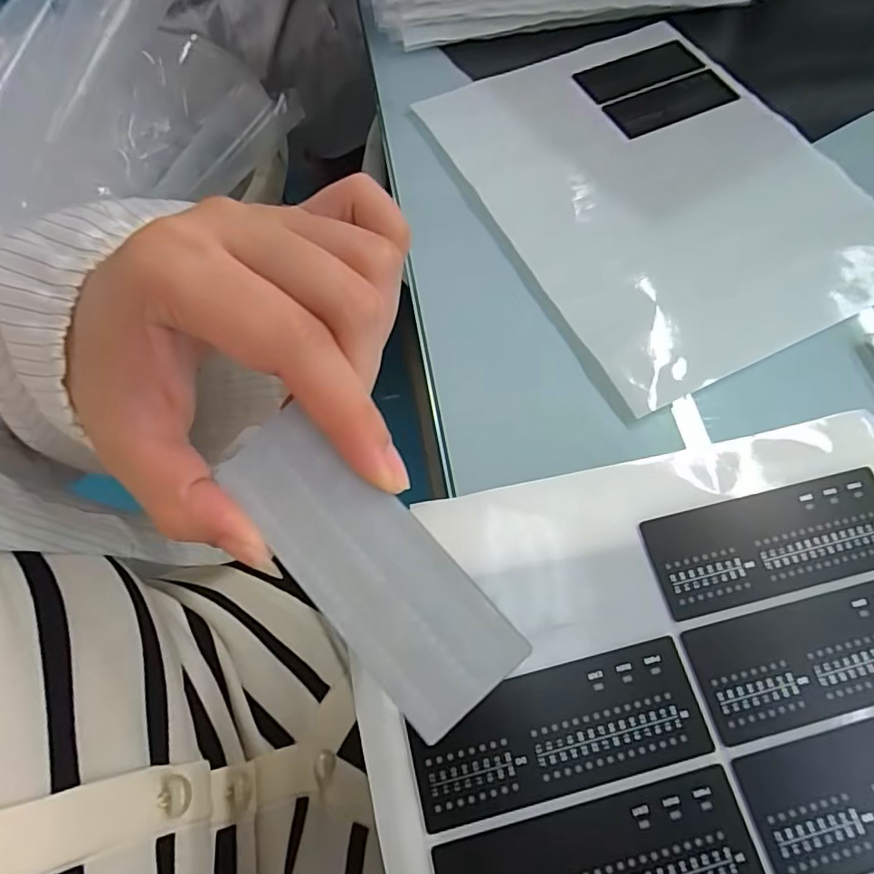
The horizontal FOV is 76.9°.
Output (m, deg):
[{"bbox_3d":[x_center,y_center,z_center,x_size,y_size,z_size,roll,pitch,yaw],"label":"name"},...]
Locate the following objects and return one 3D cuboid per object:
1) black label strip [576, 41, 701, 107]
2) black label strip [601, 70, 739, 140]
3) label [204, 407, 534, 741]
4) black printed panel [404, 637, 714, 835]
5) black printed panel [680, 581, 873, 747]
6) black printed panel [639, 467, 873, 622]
[{"bbox_3d":[0.146,-0.268,0.402,0.090,0.007,0.038,-23,67,-12],"label":"black label strip"},{"bbox_3d":[0.164,-0.235,0.387,0.093,0.004,0.036,-23,67,-12],"label":"black label strip"},{"bbox_3d":[-0.021,0.033,0.149,0.036,0.004,0.093,-45,77,2],"label":"label"},{"bbox_3d":[0.039,0.094,0.178,0.093,0.004,0.035,-12,65,-7],"label":"black printed panel"},{"bbox_3d":[0.133,0.072,0.185,0.093,0.004,0.036,-11,65,-7],"label":"black printed panel"},{"bbox_3d":[0.124,0.038,0.201,0.092,0.004,0.035,-12,71,-5],"label":"black printed panel"}]

